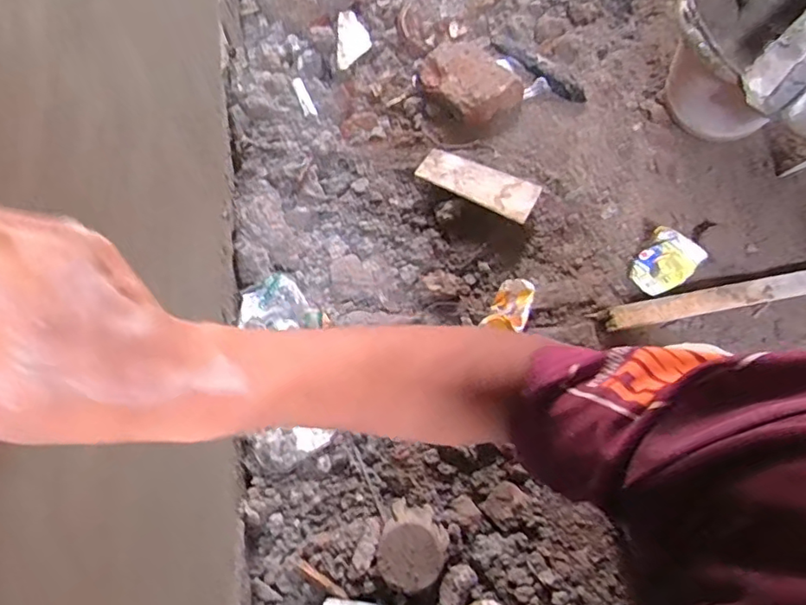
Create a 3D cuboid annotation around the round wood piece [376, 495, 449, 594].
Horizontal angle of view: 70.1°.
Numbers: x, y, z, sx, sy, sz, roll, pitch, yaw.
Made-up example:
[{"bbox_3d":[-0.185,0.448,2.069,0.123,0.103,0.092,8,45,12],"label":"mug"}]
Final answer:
[{"bbox_3d":[0.013,0.299,0.704,0.074,0.067,0.095,17,69,8],"label":"round wood piece"}]

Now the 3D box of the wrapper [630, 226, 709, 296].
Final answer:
[{"bbox_3d":[0.361,-0.055,0.795,0.075,0.065,0.071,0,68,1],"label":"wrapper"}]

